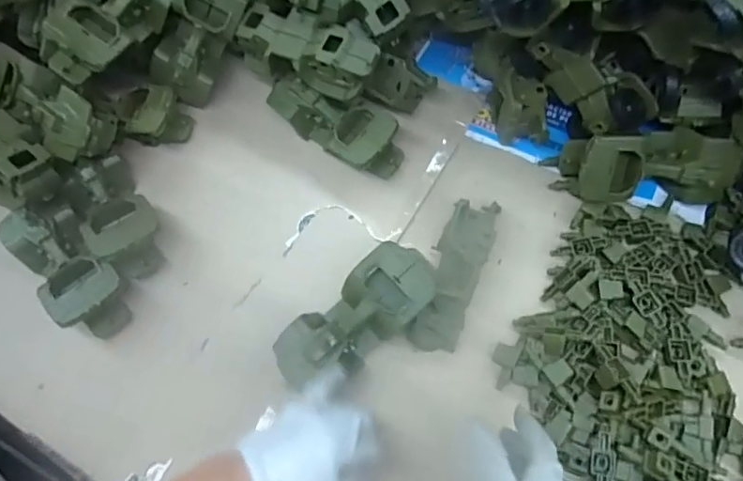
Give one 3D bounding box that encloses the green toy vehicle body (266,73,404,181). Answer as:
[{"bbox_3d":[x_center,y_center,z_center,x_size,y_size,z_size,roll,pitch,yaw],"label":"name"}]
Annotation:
[{"bbox_3d":[-0.049,-0.139,0.673,0.186,0.060,0.076,28,69,15],"label":"green toy vehicle body"}]

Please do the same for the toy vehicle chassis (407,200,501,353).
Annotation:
[{"bbox_3d":[0.095,0.035,0.599,0.057,0.036,0.176,16,67,10],"label":"toy vehicle chassis"}]

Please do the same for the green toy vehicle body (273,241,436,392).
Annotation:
[{"bbox_3d":[-0.014,0.087,0.565,0.177,0.067,0.077,-39,69,-15],"label":"green toy vehicle body"}]

